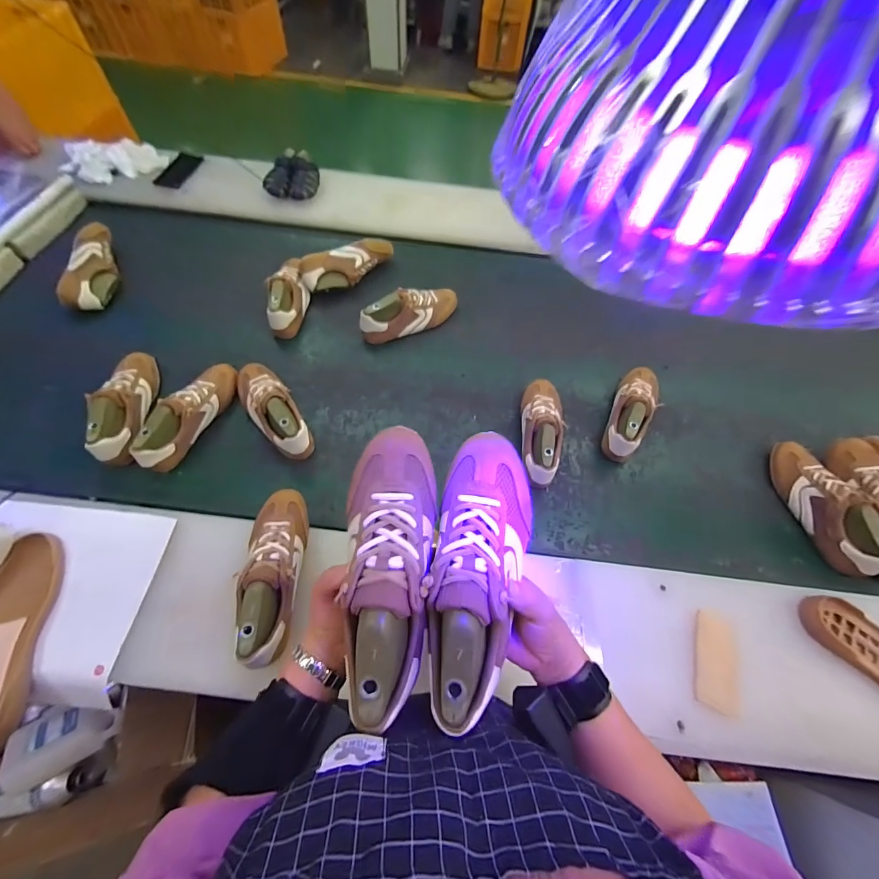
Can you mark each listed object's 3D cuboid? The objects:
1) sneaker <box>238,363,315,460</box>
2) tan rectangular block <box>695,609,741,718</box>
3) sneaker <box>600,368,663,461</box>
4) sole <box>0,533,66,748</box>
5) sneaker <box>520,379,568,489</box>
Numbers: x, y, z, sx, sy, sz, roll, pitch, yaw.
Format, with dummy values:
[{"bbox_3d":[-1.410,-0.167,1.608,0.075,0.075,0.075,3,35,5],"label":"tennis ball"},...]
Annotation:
[{"bbox_3d":[-0.333,-0.066,0.756,0.084,0.085,0.253,-31,66,-19],"label":"sneaker"},{"bbox_3d":[0.416,0.329,0.574,0.060,0.012,0.131,16,61,6],"label":"tan rectangular block"},{"bbox_3d":[0.418,-0.069,0.816,0.080,0.086,0.250,26,62,11],"label":"sneaker"},{"bbox_3d":[-0.597,0.266,0.521,0.091,0.030,0.267,-9,61,-8],"label":"sole"},{"bbox_3d":[0.211,-0.028,0.773,0.088,0.090,0.245,9,60,2],"label":"sneaker"}]

